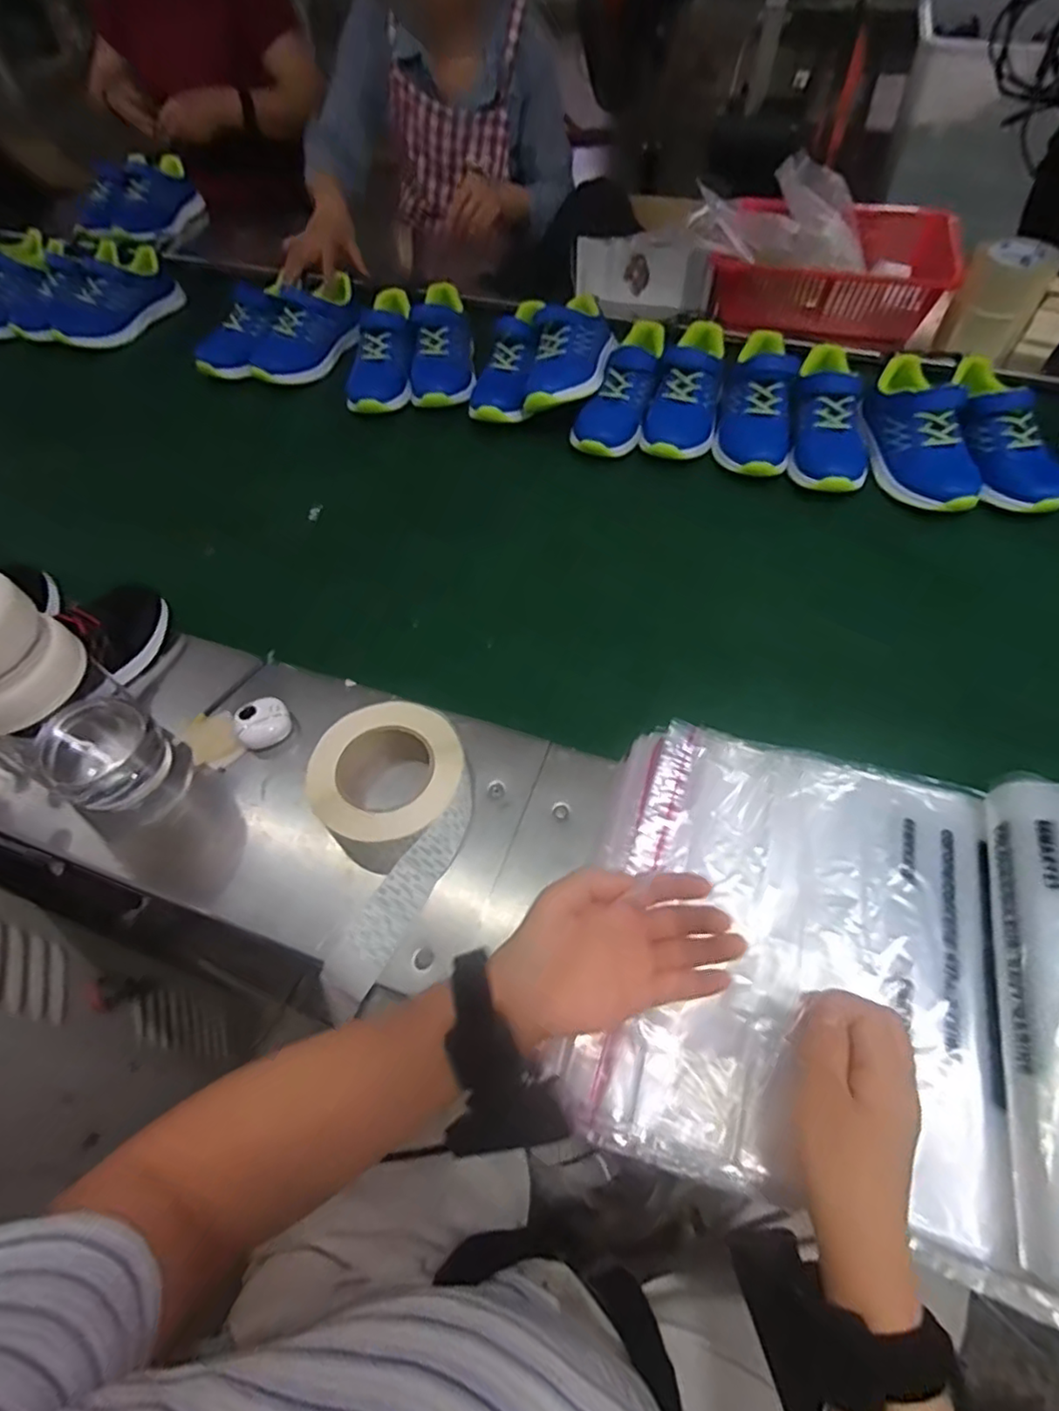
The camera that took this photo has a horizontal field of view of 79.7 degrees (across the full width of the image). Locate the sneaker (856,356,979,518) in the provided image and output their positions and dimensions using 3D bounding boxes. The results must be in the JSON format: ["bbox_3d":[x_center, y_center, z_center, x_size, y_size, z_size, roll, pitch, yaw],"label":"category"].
[{"bbox_3d":[0.480,-0.334,0.782,0.086,0.077,0.224,-7,69,-3],"label":"sneaker"}]

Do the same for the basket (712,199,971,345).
[{"bbox_3d":[0.467,-0.675,0.978,0.327,0.104,0.252,18,58,14],"label":"basket"}]

